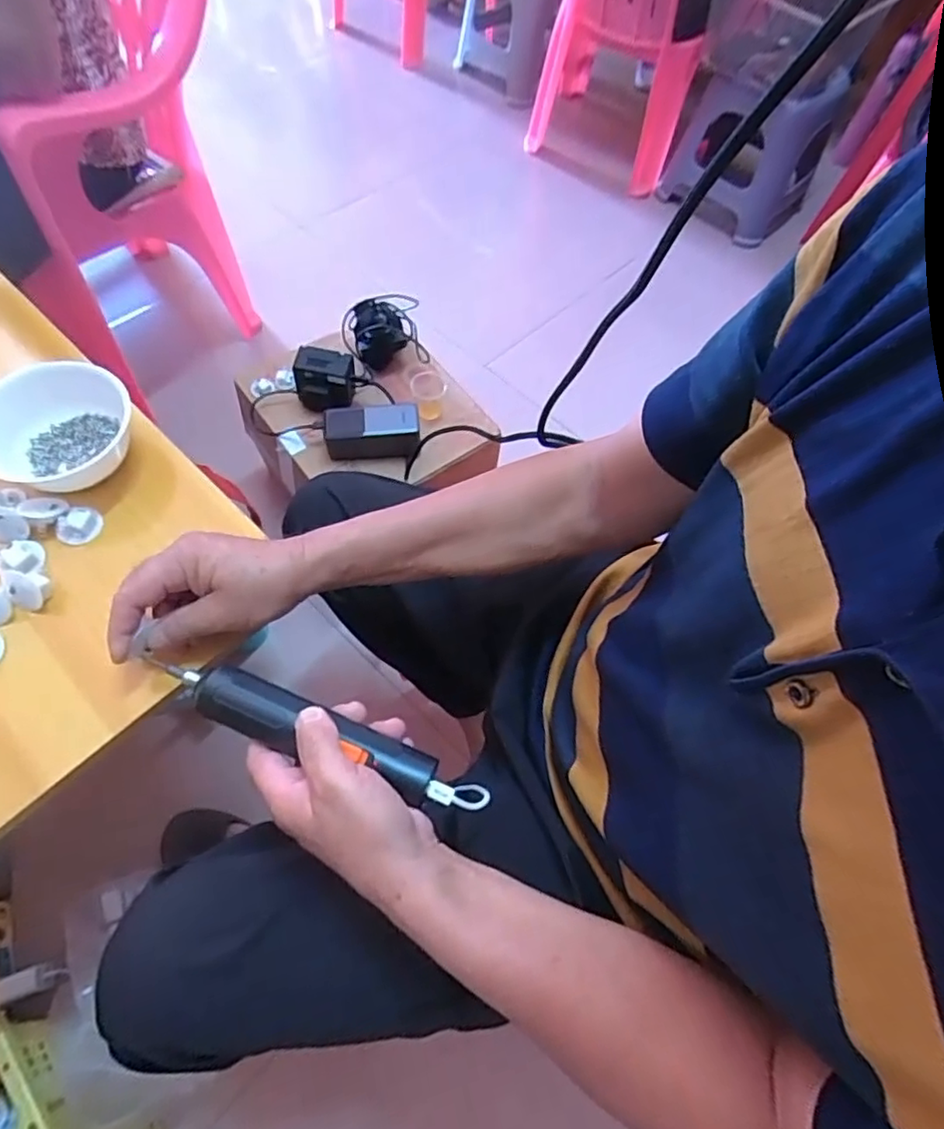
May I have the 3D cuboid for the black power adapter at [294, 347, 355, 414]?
[{"bbox_3d":[-0.209,-0.261,0.865,0.081,0.078,0.052,5,62,-2],"label":"black power adapter"}]

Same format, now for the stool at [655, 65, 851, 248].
[{"bbox_3d":[0.666,-1.006,1.454,0.237,0.314,0.286,-28,68,-18],"label":"stool"}]

